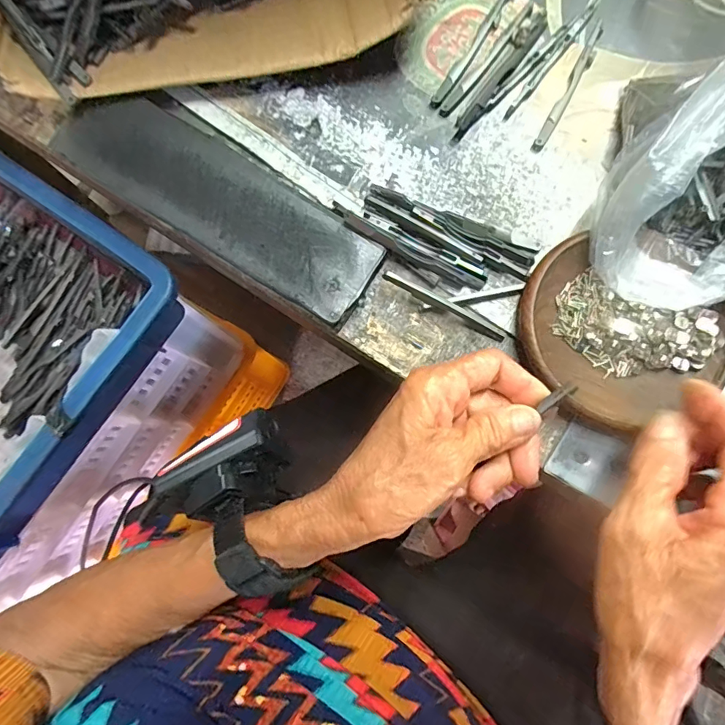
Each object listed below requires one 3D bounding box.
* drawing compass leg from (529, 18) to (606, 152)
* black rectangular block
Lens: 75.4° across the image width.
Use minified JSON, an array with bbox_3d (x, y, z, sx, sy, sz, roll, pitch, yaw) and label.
[{"bbox_3d":[0.135,-0.178,0.303,0.009,0.007,0.101,28,82,5],"label":"drawing compass leg"},{"bbox_3d":[-0.087,-0.100,0.282,0.205,0.011,0.060,32,82,6],"label":"black rectangular block"}]

